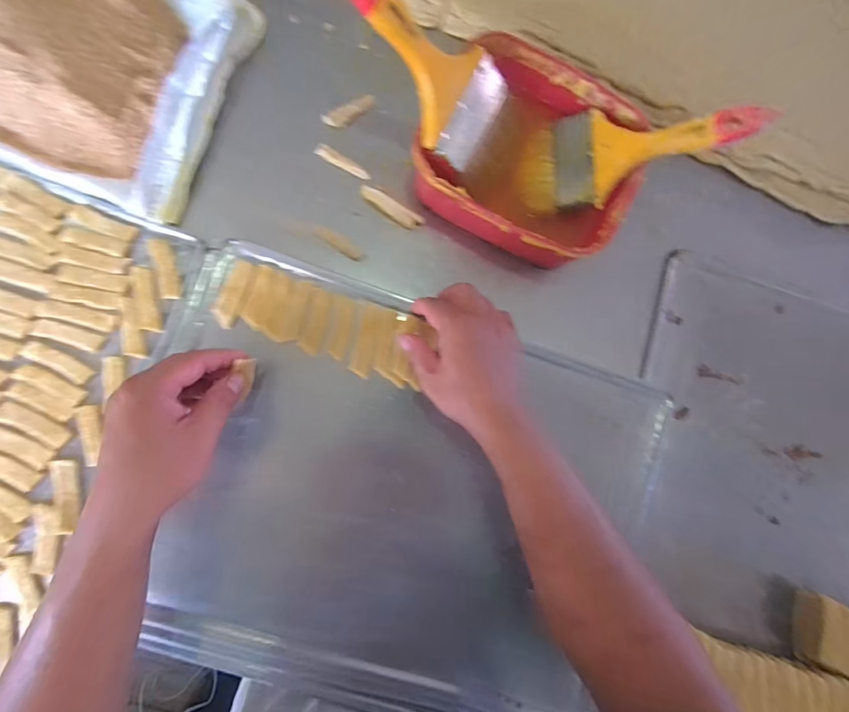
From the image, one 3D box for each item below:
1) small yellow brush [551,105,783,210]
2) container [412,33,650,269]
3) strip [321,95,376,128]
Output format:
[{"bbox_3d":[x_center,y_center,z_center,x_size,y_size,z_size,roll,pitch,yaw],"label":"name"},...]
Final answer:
[{"bbox_3d":[0.203,-0.191,0.373,0.166,0.013,0.091,-2,86,25],"label":"small yellow brush"},{"bbox_3d":[0.099,-0.185,0.397,0.200,0.076,0.177,26,83,-5],"label":"container"},{"bbox_3d":[-0.075,-0.247,0.420,0.058,0.004,0.018,-34,91,-8],"label":"strip"}]

